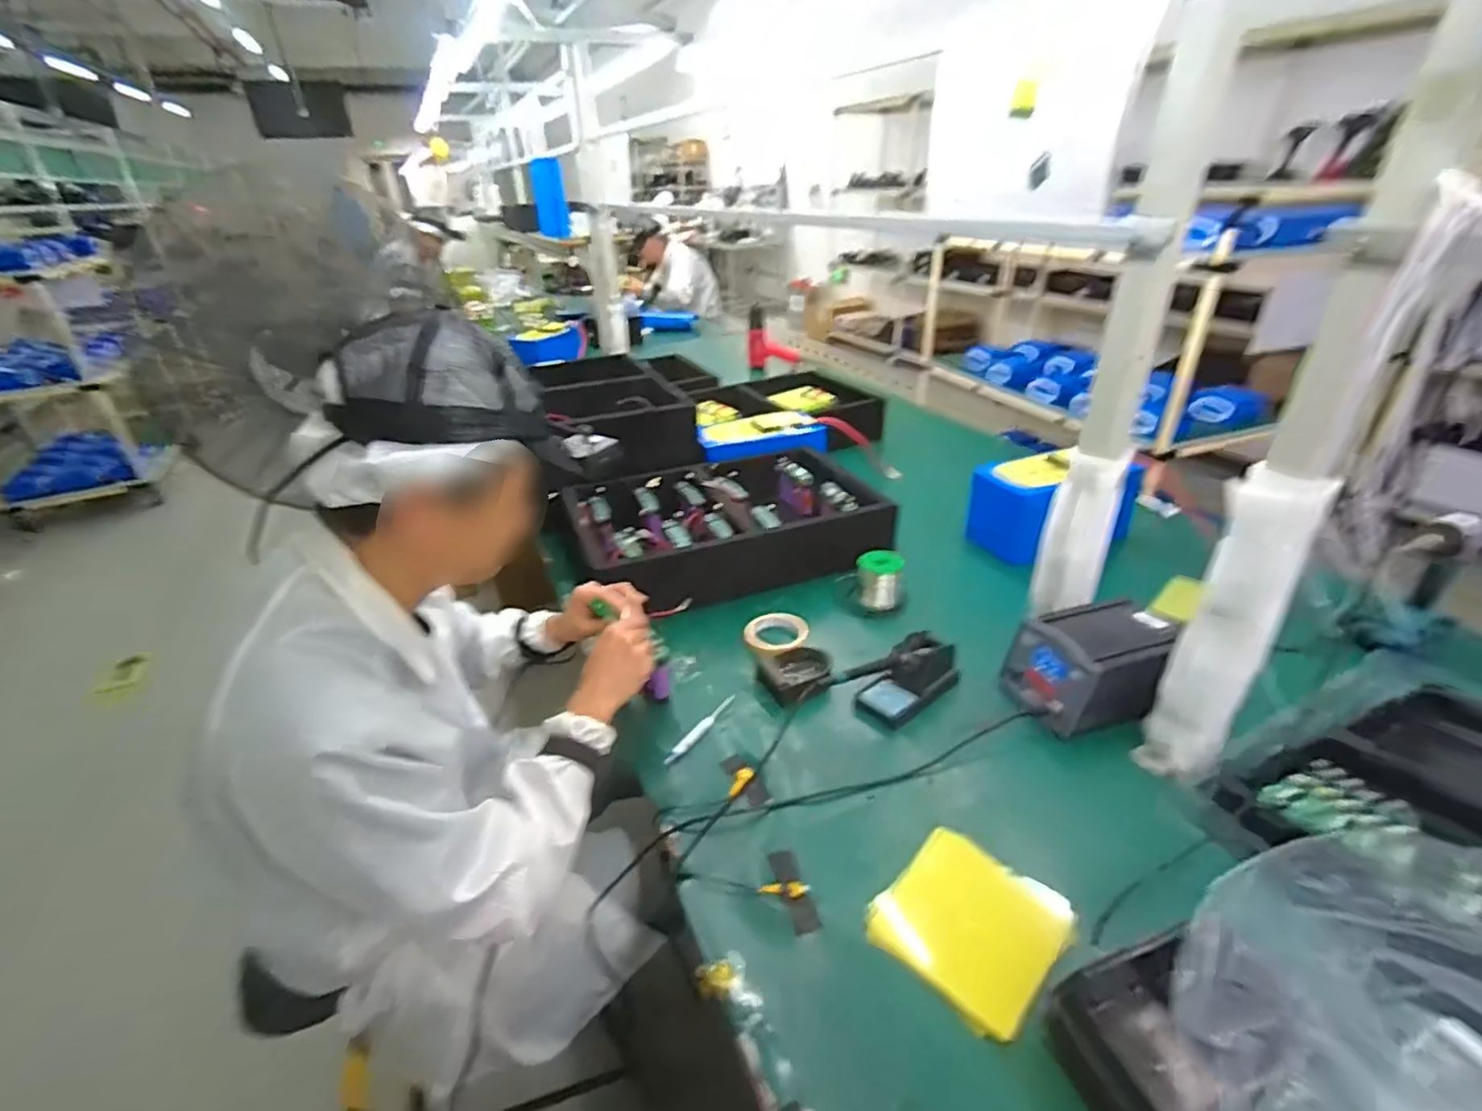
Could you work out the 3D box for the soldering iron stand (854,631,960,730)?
[{"bbox_3d":[0.229,0.170,0.878,0.147,0.085,0.075,-27,38,-34],"label":"soldering iron stand"}]

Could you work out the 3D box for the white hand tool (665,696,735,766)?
[{"bbox_3d":[-0.052,0.222,0.839,0.019,0.013,0.145,18,36,31],"label":"white hand tool"}]

